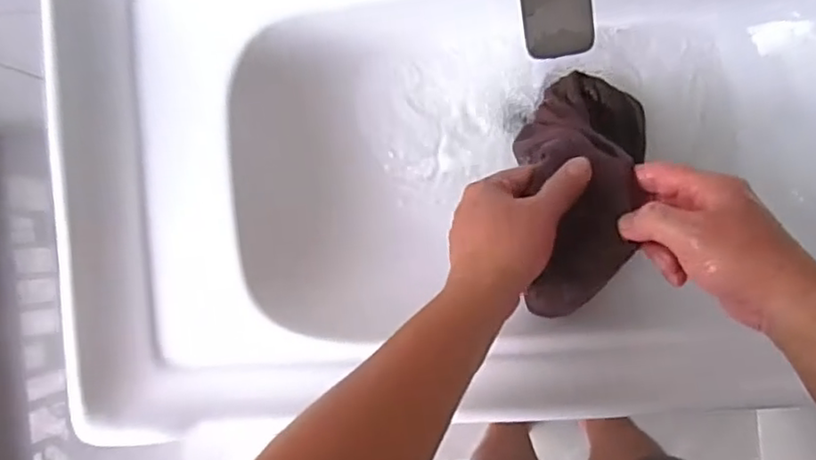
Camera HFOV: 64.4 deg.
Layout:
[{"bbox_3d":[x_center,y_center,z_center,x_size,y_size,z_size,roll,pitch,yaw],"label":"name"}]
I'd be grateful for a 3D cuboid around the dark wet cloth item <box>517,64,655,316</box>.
[{"bbox_3d":[0.146,-0.040,0.551,0.107,0.234,0.109,9,133,9],"label":"dark wet cloth item"}]

